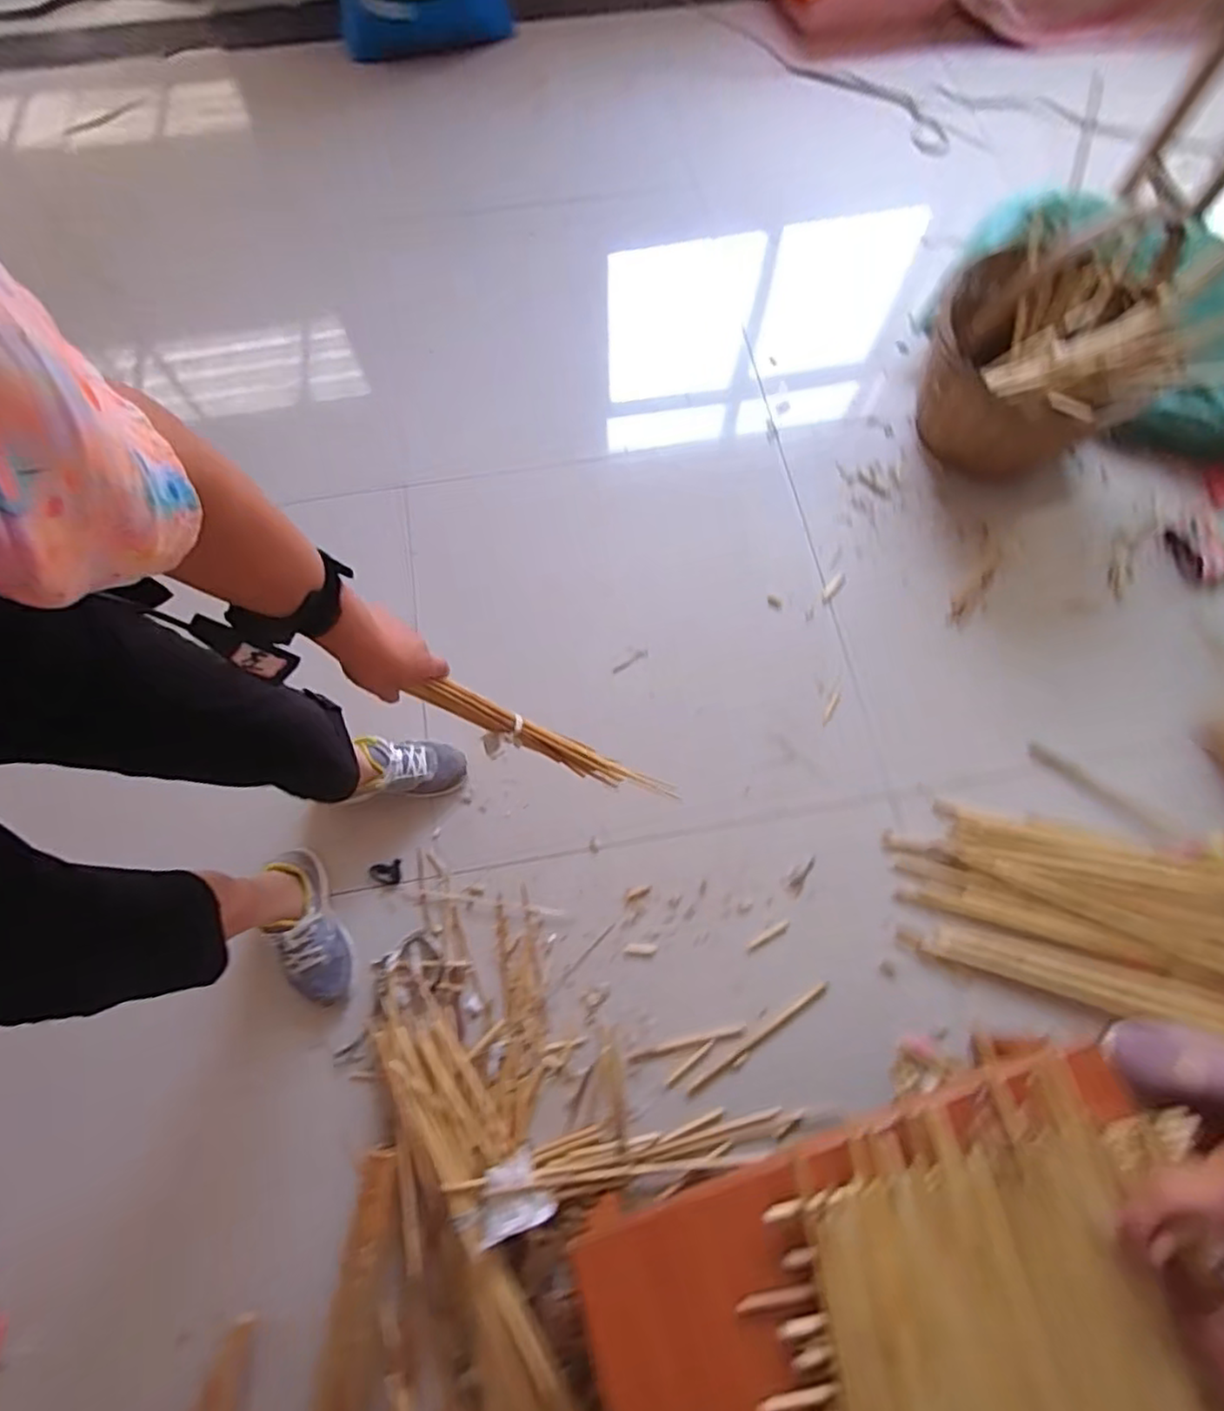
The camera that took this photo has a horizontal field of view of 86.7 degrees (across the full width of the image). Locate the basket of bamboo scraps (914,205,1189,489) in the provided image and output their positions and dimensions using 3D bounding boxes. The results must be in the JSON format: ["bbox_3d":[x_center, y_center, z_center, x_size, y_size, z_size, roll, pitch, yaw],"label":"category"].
[{"bbox_3d":[0.818,-0.665,1.238,0.364,0.315,0.324,6,72,2],"label":"basket of bamboo scraps"}]

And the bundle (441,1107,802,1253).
[{"bbox_3d":[0.024,0.645,0.915,0.471,0.085,0.089,-12,68,-3],"label":"bundle"}]

